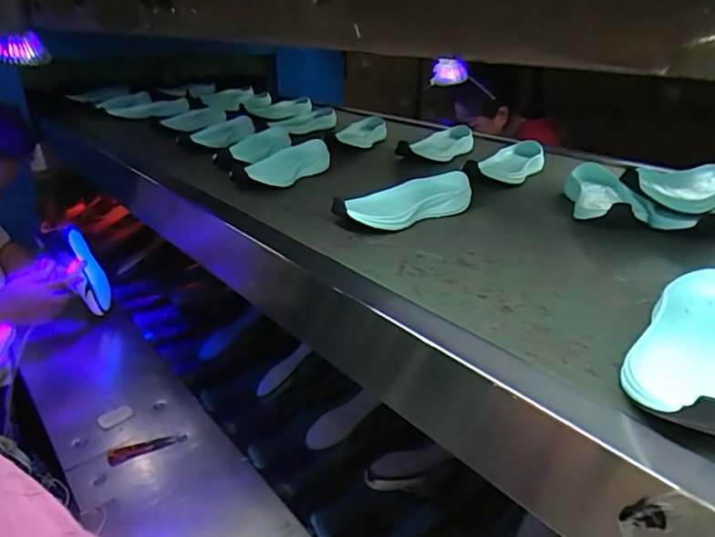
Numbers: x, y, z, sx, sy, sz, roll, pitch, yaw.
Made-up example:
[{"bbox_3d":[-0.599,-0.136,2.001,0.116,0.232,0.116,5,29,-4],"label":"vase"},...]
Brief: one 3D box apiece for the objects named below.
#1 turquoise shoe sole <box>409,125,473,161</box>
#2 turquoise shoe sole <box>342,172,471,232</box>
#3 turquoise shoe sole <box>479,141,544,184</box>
[{"bbox_3d":[0.173,-0.256,1.054,0.081,0.049,0.154,25,34,29],"label":"turquoise shoe sole"},{"bbox_3d":[0.068,-0.095,0.701,0.206,0.041,0.082,-13,35,-32],"label":"turquoise shoe sole"},{"bbox_3d":[0.276,-0.188,0.917,0.077,0.053,0.154,25,34,29],"label":"turquoise shoe sole"}]

